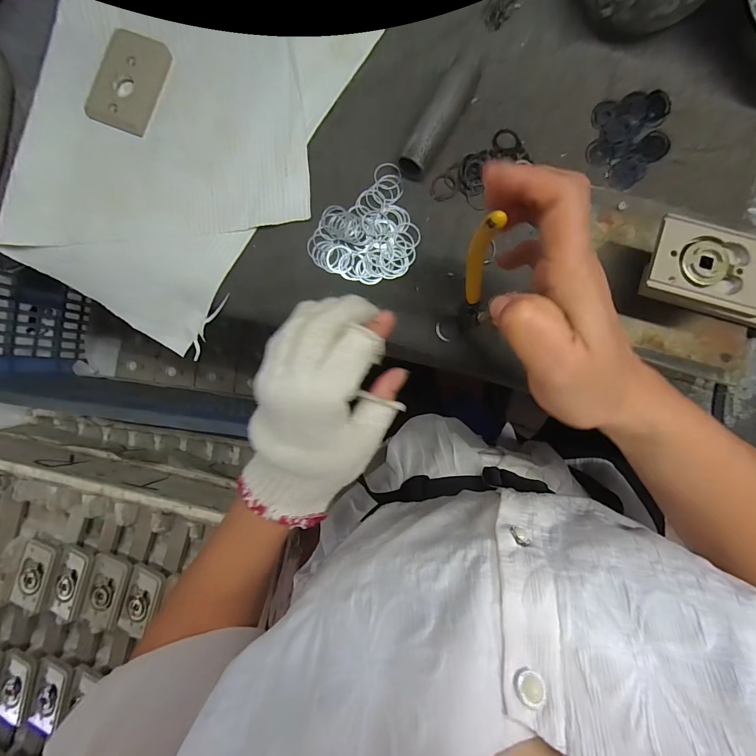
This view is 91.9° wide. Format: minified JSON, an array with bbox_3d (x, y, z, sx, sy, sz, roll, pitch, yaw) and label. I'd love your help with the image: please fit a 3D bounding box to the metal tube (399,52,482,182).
[{"bbox_3d":[0.054,-0.217,0.295,0.027,0.024,0.113,28,92,2],"label":"metal tube"}]

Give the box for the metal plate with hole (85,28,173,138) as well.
[{"bbox_3d":[-0.213,-0.252,0.311,0.055,0.010,0.079,20,92,2],"label":"metal plate with hole"}]

